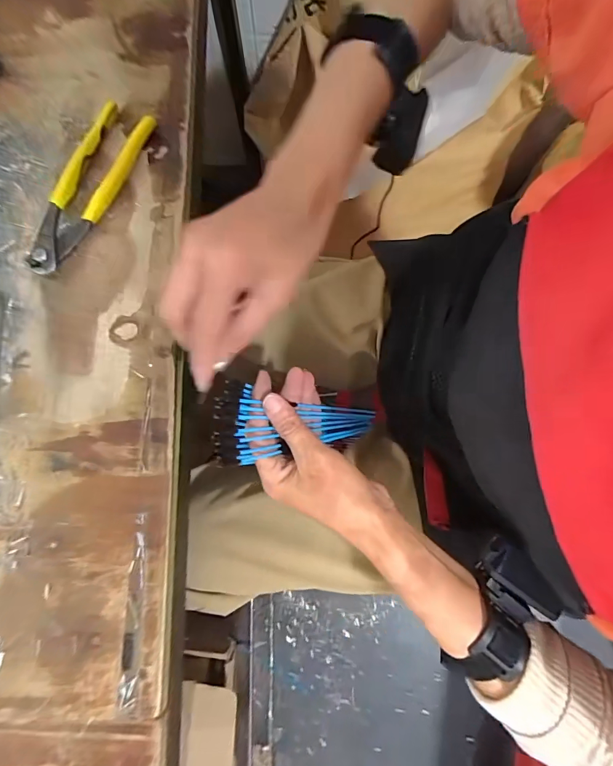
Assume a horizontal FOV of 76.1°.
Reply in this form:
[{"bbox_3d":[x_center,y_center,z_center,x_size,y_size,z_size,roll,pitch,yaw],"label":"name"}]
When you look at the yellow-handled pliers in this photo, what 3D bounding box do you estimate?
[{"bbox_3d":[-0.185,-0.165,0.331,0.052,0.016,0.162,24,81,5],"label":"yellow-handled pliers"}]

